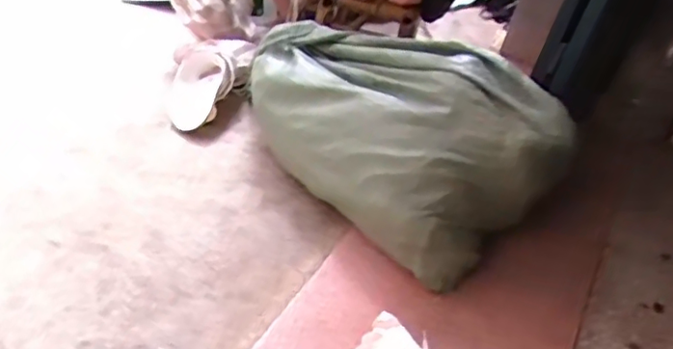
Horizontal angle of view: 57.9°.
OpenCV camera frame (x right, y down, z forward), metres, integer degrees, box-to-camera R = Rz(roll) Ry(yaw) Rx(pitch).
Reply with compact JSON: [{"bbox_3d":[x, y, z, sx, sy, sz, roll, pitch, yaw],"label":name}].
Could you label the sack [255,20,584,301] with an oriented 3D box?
[{"bbox_3d":[0.115,-0.128,1.336,0.686,0.305,0.391,38,45,27],"label":"sack"}]

